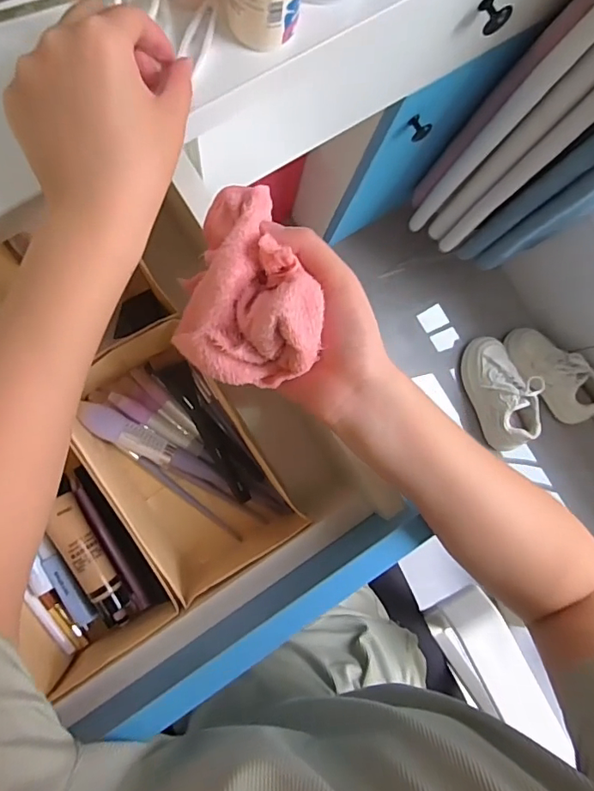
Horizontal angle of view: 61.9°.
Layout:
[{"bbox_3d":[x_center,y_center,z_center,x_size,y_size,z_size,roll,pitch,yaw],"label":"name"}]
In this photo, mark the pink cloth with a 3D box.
[{"bbox_3d":[-0.022,-0.055,0.254,0.070,0.036,0.092,6,86,-6],"label":"pink cloth"}]

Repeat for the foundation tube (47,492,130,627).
[{"bbox_3d":[-0.160,0.131,0.388,0.025,0.030,0.111,-23,90,-8],"label":"foundation tube"}]

